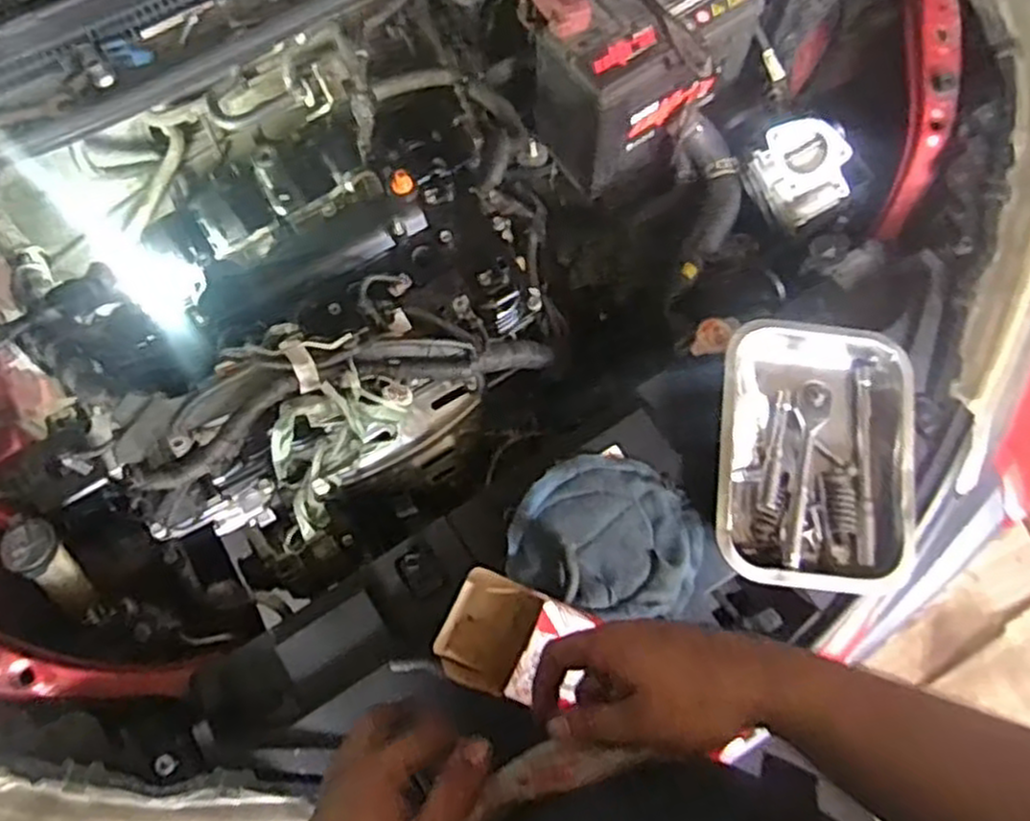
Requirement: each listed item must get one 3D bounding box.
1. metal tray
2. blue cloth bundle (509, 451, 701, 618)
[{"bbox_3d":[0.294,0.035,0.743,0.191,0.050,0.270,5,69,4],"label":"metal tray"},{"bbox_3d":[0.091,0.122,0.735,0.176,0.030,0.149,23,71,10],"label":"blue cloth bundle"}]

